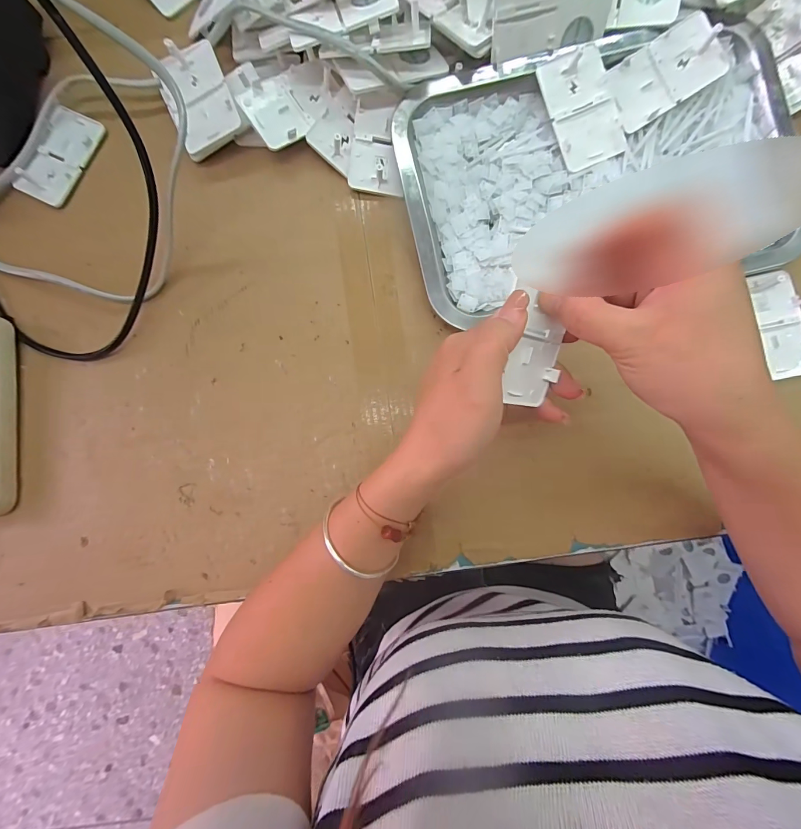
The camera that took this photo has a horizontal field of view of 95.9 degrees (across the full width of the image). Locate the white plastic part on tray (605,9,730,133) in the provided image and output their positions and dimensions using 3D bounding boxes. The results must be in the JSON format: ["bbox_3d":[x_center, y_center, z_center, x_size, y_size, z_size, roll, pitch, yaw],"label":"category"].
[{"bbox_3d":[0.213,-0.275,0.288,0.086,0.017,0.050,-31,84,-1],"label":"white plastic part on tray"}]

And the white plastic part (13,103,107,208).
[{"bbox_3d":[-0.303,-0.230,0.319,0.045,0.014,0.086,25,86,4],"label":"white plastic part"}]

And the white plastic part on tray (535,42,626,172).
[{"bbox_3d":[0.148,-0.247,0.292,0.053,0.005,0.083,-22,97,0],"label":"white plastic part on tray"}]

